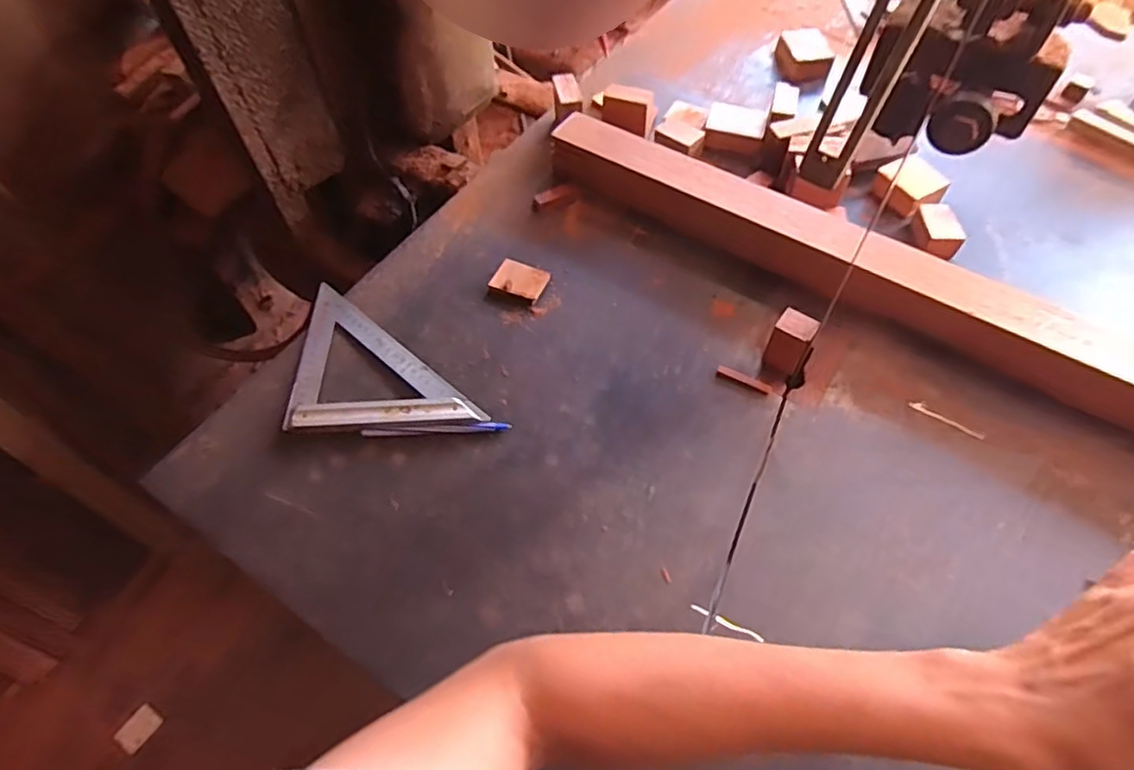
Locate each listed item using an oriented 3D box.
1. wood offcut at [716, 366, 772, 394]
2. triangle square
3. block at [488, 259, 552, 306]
[{"bbox_3d":[0.174,-0.005,0.611,0.053,0.005,0.011,24,61,16],"label":"wood offcut"},{"bbox_3d":[-0.177,-0.037,0.625,0.177,0.014,0.174,-4,57,-1],"label":"triangle square"},{"bbox_3d":[-0.052,-0.115,0.682,0.055,0.011,0.044,21,60,14],"label":"block"}]

